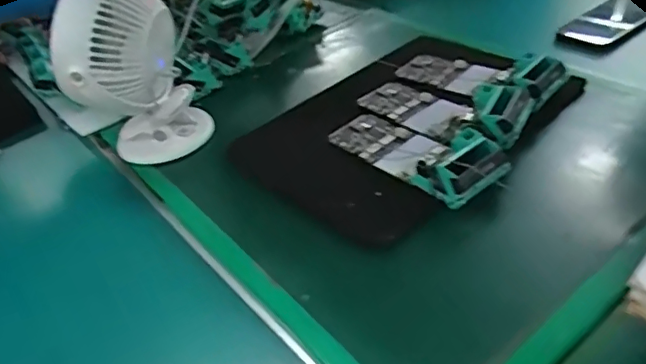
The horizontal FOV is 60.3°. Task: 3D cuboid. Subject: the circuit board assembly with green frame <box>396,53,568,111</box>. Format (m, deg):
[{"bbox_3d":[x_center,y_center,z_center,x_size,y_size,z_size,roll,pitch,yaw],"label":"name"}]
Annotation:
[{"bbox_3d":[0.174,-0.120,0.625,0.176,0.044,0.081,27,50,36],"label":"circuit board assembly with green frame"}]

